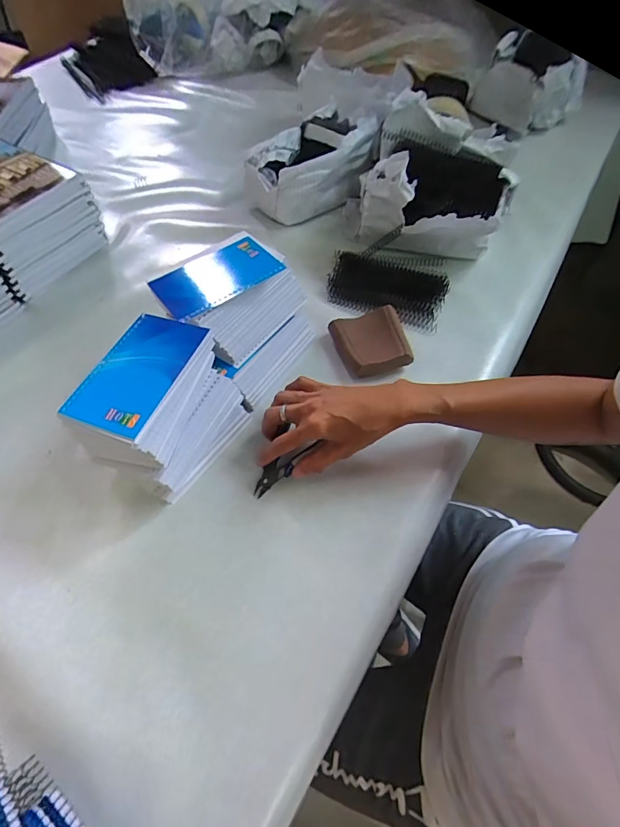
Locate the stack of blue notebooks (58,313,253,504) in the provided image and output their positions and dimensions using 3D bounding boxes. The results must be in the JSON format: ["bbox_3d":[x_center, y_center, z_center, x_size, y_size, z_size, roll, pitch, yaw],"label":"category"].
[{"bbox_3d":[-0.143,-0.002,0.431,0.103,0.117,0.137,18,58,12],"label":"stack of blue notebooks"}]

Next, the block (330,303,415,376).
[{"bbox_3d":[0.079,-0.091,0.538,0.086,0.029,0.090,-13,57,-8],"label":"block"}]

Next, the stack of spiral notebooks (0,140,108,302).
[{"bbox_3d":[-0.433,-0.282,0.614,0.202,0.116,0.160,30,61,18],"label":"stack of spiral notebooks"}]

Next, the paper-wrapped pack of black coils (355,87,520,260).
[{"bbox_3d":[0.176,-0.309,0.615,0.201,0.136,0.186,24,60,15],"label":"paper-wrapped pack of black coils"}]

